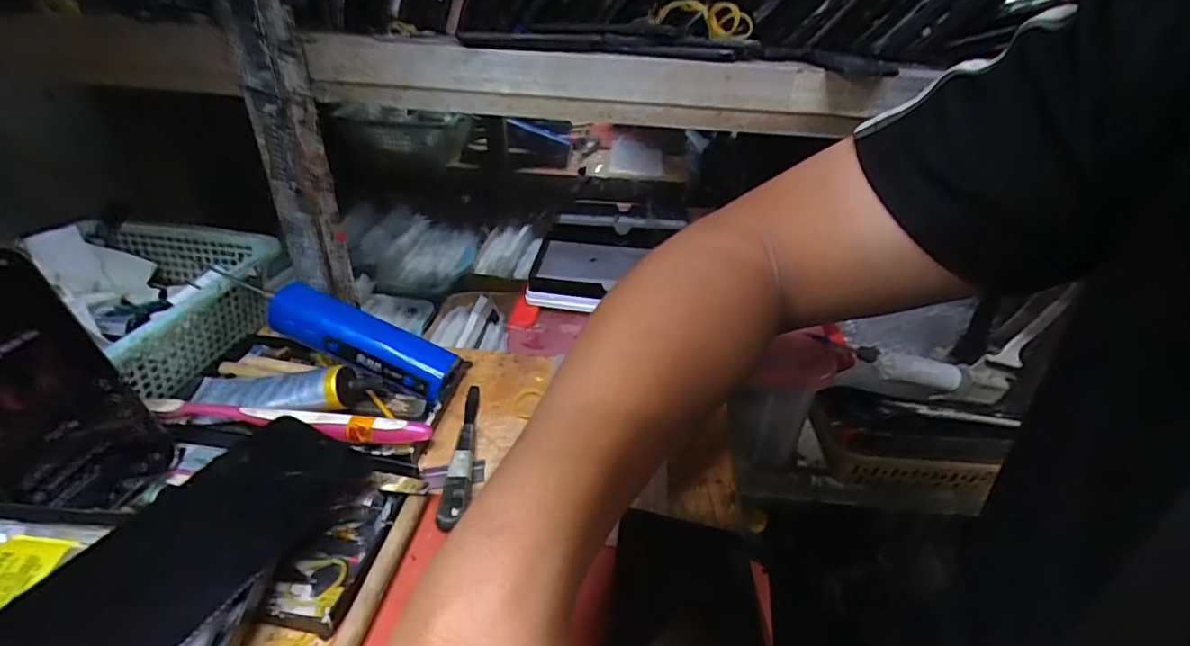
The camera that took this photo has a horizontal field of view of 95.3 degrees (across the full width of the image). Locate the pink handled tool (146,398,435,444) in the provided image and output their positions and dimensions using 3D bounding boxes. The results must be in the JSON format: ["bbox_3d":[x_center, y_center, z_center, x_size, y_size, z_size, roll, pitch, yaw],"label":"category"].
[{"bbox_3d":[-0.191,0.063,0.343,0.172,0.018,0.014,4,33,1],"label":"pink handled tool"}]

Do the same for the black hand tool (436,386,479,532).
[{"bbox_3d":[-0.084,0.079,0.355,0.016,0.016,0.131,0,33,-4],"label":"black hand tool"}]

